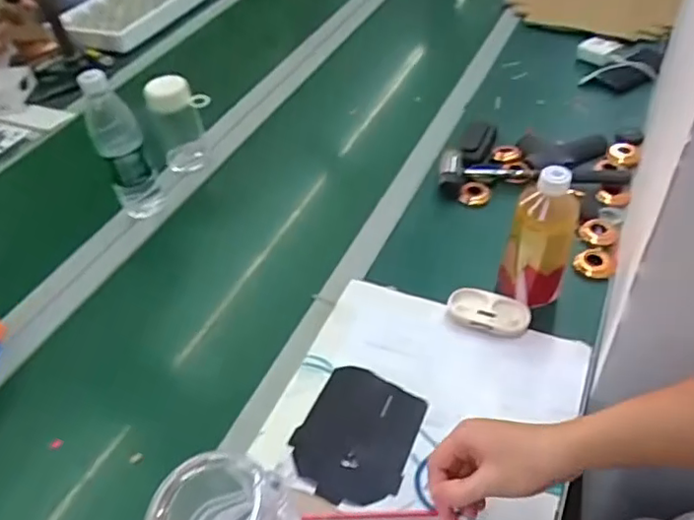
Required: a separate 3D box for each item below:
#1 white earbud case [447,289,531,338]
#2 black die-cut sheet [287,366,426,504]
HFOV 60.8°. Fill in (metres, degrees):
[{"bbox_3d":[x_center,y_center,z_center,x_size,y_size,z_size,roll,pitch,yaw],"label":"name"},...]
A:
[{"bbox_3d":[0.171,0.063,0.718,0.096,0.021,0.054,9,46,15],"label":"white earbud case"},{"bbox_3d":[0.011,0.186,0.633,0.119,0.007,0.145,18,49,23],"label":"black die-cut sheet"}]

